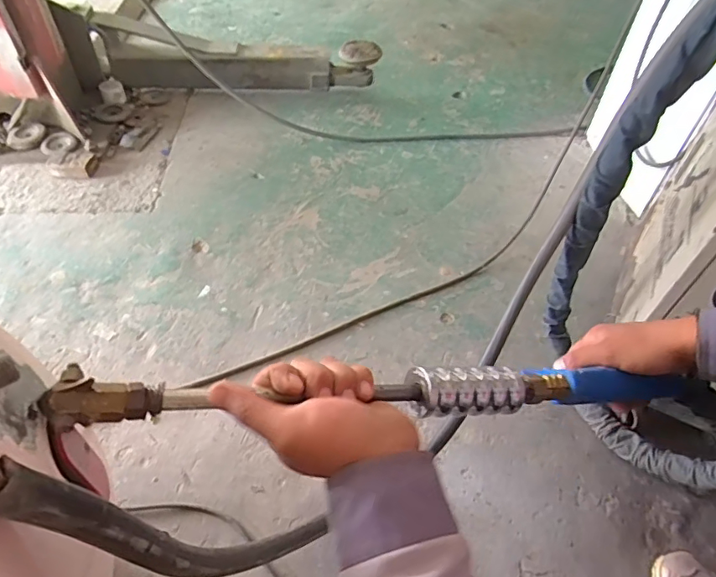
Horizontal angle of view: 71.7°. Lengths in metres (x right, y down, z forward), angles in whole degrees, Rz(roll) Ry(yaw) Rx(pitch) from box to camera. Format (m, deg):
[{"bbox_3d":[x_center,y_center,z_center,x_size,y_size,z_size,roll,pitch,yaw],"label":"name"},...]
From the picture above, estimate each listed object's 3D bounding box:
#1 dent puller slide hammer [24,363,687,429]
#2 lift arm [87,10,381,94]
[{"bbox_3d":[0.068,0.084,0.411,0.553,0.032,0.033,4,46,-25],"label":"dent puller slide hammer"},{"bbox_3d":[-0.352,-0.687,1.503,0.797,0.197,0.110,3,49,-1],"label":"lift arm"}]

